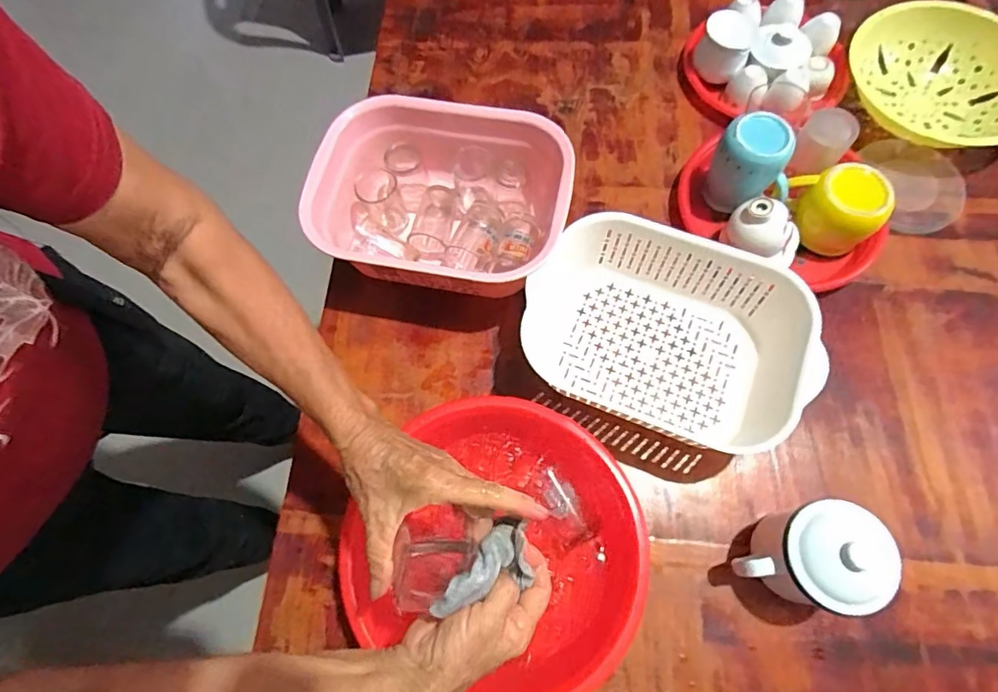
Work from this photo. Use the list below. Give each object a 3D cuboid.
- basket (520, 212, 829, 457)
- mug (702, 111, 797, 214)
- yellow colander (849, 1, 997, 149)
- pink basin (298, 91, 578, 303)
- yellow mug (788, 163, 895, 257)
[{"bbox_3d":[0.191,-0.011,0.593,0.284,0.100,0.203,25,71,11],"label":"basket"},{"bbox_3d":[0.319,-0.220,0.660,0.100,0.112,0.081,35,73,14],"label":"mug"},{"bbox_3d":[0.626,-0.373,0.736,0.221,0.067,0.255,-31,70,-10],"label":"yellow colander"},{"bbox_3d":[-0.068,-0.174,0.648,0.287,0.133,0.232,9,69,6],"label":"pink basin"},{"bbox_3d":[0.415,-0.173,0.650,0.079,0.090,0.111,-36,71,-12],"label":"yellow mug"}]

